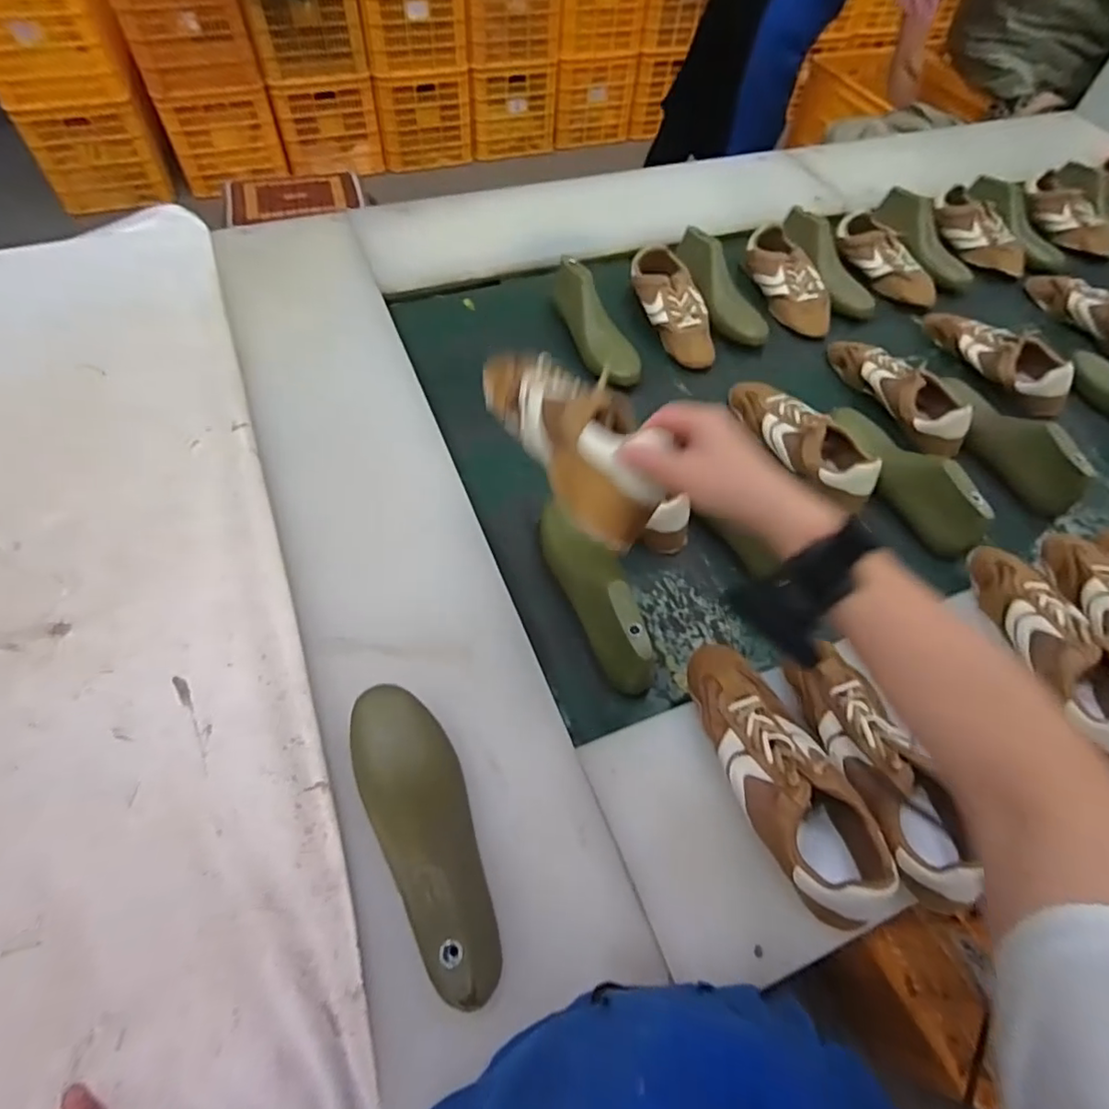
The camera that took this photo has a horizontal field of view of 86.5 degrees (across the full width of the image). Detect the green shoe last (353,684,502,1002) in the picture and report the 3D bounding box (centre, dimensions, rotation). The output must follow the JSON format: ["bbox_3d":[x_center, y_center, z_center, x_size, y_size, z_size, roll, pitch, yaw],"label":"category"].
[{"bbox_3d":[-0.108,0.228,0.507,0.086,0.087,0.269,-25,61,-19],"label":"green shoe last"}]

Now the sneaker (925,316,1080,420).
[{"bbox_3d":[0.754,-0.343,1.010,0.087,0.076,0.258,-17,61,-13],"label":"sneaker"}]

